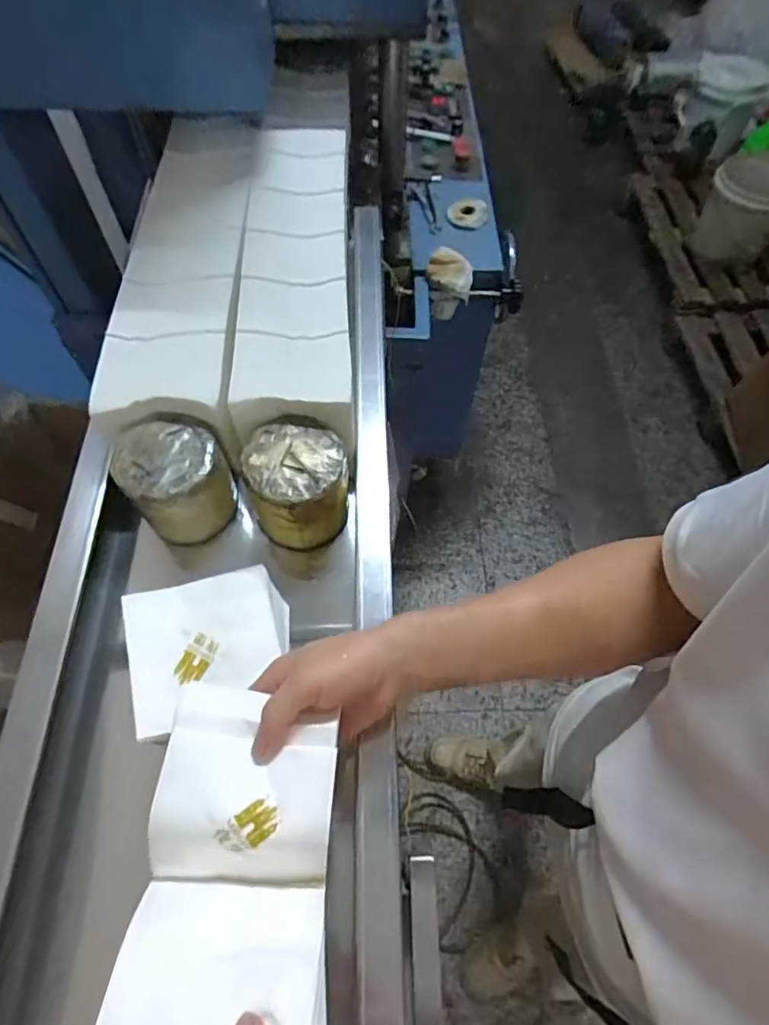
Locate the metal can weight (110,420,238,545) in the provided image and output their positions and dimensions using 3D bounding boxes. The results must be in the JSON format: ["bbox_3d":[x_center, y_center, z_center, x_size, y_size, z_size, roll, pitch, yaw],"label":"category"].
[{"bbox_3d":[-0.200,-0.032,0.545,0.087,0.086,0.092,0,62,0],"label":"metal can weight"}]

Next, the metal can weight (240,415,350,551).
[{"bbox_3d":[-0.082,-0.027,0.549,0.095,0.090,0.100,-7,63,-4],"label":"metal can weight"}]

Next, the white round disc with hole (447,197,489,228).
[{"bbox_3d":[0.160,-0.587,1.102,0.075,0.021,0.075,0,62,0],"label":"white round disc with hole"}]

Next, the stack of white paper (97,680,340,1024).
[{"bbox_3d":[-0.091,0.212,0.341,0.115,0.090,0.207,0,62,0],"label":"stack of white paper"}]

